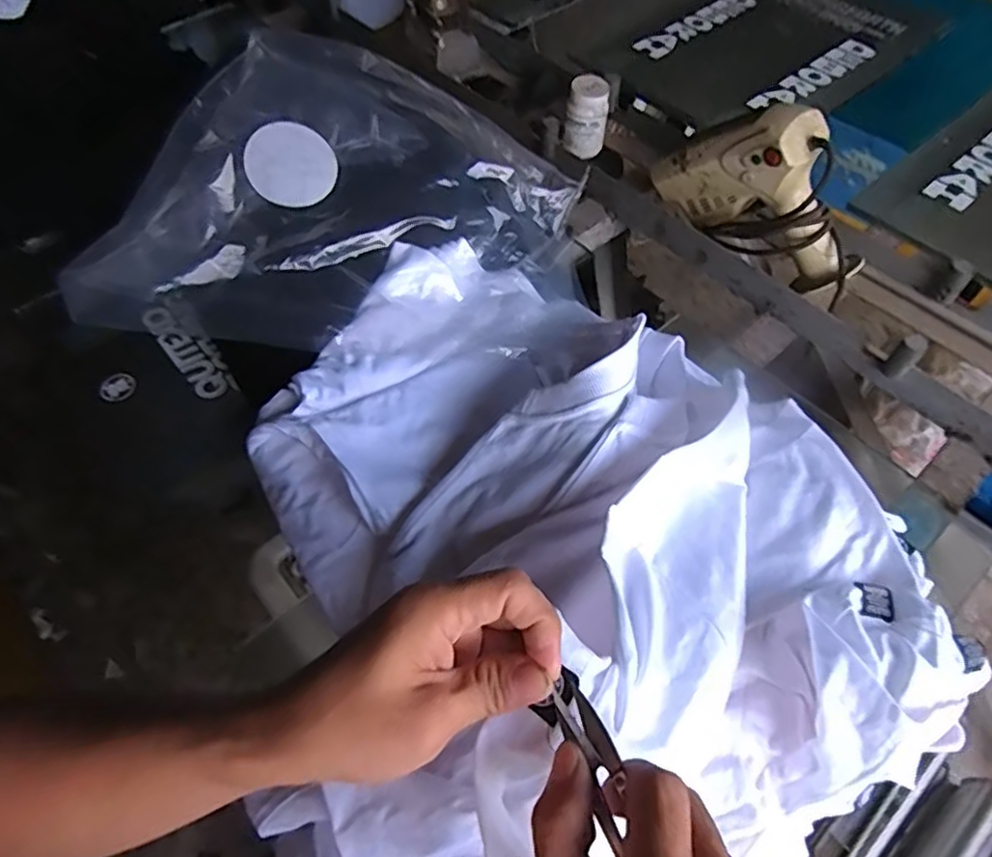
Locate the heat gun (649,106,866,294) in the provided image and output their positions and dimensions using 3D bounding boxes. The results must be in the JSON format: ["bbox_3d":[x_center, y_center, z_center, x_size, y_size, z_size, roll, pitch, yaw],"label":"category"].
[{"bbox_3d":[0.326,-0.296,0.788,0.075,0.180,0.280,-34,61,-20],"label":"heat gun"}]

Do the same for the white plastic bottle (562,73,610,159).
[{"bbox_3d":[0.135,-0.466,0.964,0.062,0.095,0.054,8,56,7],"label":"white plastic bottle"}]

